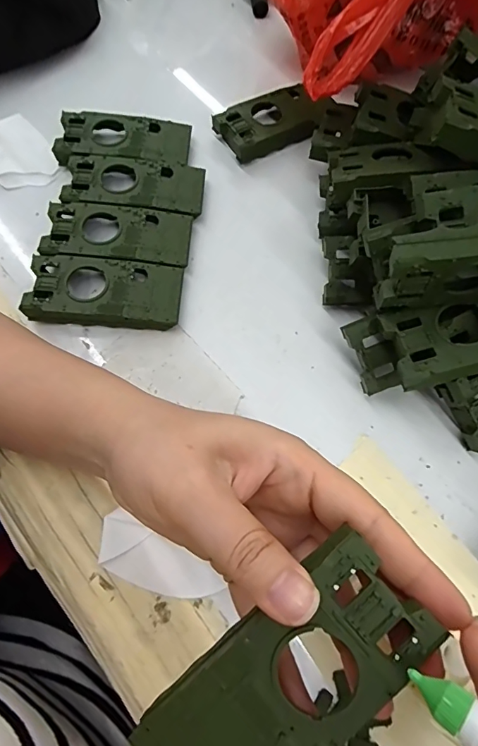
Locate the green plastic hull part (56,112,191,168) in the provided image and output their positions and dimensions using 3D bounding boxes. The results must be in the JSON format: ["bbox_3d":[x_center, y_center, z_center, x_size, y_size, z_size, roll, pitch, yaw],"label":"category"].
[{"bbox_3d":[-0.093,-0.188,0.356,0.103,0.018,0.049,-2,70,-1],"label":"green plastic hull part"}]

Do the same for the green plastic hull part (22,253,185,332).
[{"bbox_3d":[-0.093,-0.056,0.308,0.102,0.020,0.046,3,70,1],"label":"green plastic hull part"}]

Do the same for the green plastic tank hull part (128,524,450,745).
[{"bbox_3d":[0.014,0.105,0.145,0.104,0.008,0.047,-42,75,0],"label":"green plastic tank hull part"}]

